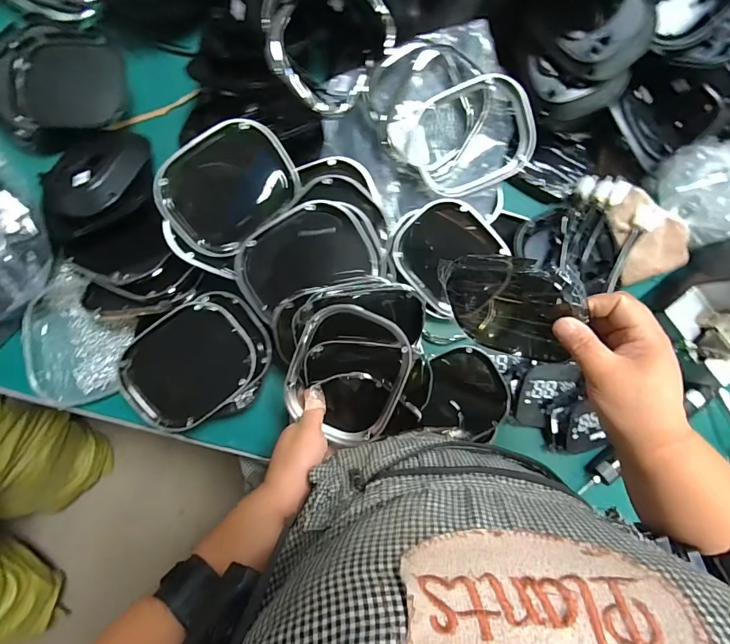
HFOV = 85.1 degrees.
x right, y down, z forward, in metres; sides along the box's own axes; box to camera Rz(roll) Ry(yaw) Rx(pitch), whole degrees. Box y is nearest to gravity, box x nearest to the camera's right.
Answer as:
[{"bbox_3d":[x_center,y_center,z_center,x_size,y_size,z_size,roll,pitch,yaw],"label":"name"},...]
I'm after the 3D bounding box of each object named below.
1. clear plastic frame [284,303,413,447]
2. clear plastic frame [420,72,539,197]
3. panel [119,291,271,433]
[{"bbox_3d":[-0.018,0.055,0.419,0.120,0.029,0.138,23,101,6],"label":"clear plastic frame"},{"bbox_3d":[0.134,-0.228,0.496,0.144,0.028,0.126,-13,105,1],"label":"clear plastic frame"},{"bbox_3d":[-0.186,0.049,0.448,0.159,0.024,0.126,-39,89,-6],"label":"panel"}]

